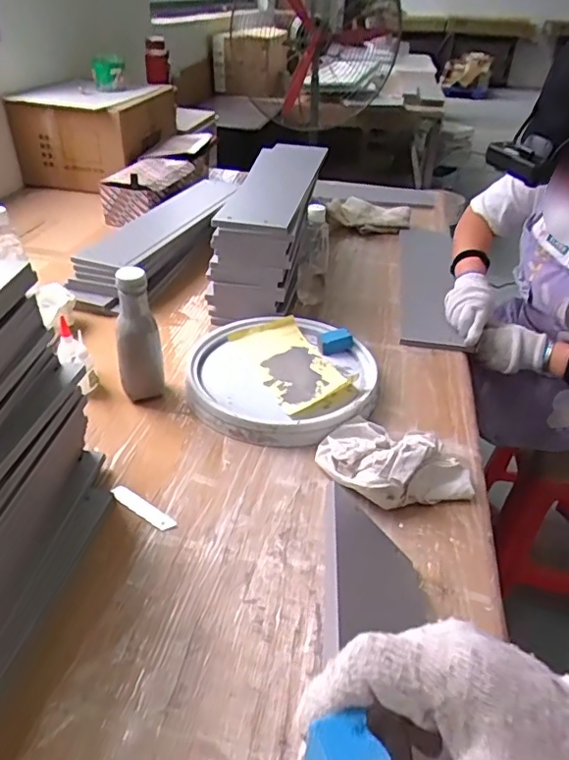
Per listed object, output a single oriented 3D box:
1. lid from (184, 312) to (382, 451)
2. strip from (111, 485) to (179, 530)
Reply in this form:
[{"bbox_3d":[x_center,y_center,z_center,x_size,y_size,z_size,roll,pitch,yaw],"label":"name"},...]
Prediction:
[{"bbox_3d":[0.000,-0.011,0.859,0.281,0.048,0.294,1,35,-1],"label":"lid"},{"bbox_3d":[-0.173,0.152,0.659,0.100,0.005,0.019,22,40,27],"label":"strip"}]

